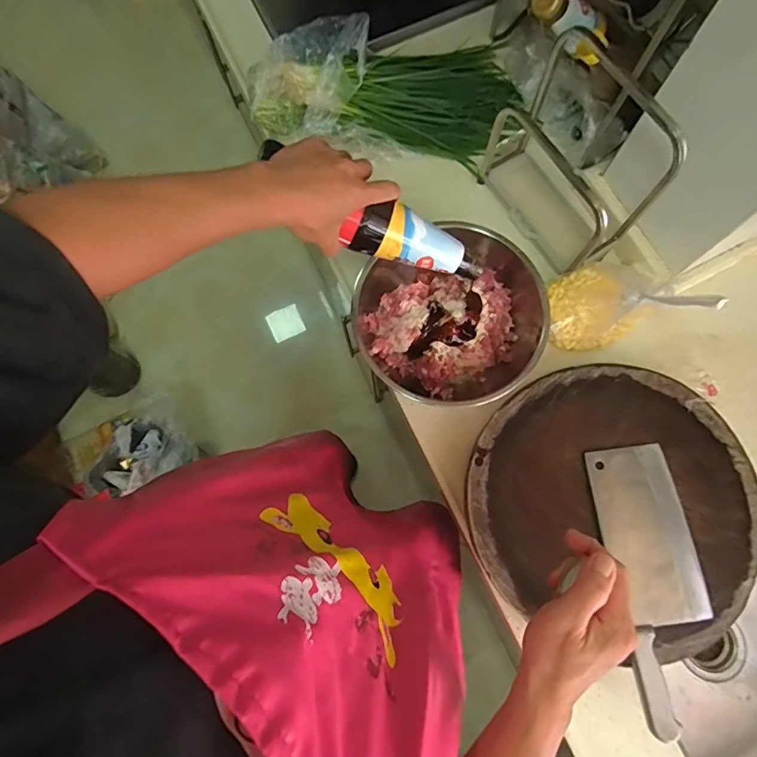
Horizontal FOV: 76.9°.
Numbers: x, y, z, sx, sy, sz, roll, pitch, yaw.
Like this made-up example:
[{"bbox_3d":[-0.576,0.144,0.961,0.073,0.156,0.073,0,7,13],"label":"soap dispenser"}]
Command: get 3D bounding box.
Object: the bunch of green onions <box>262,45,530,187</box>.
[{"bbox_3d":[0.024,-0.444,0.764,0.409,0.094,0.209,-6,75,-14],"label":"bunch of green onions"}]

